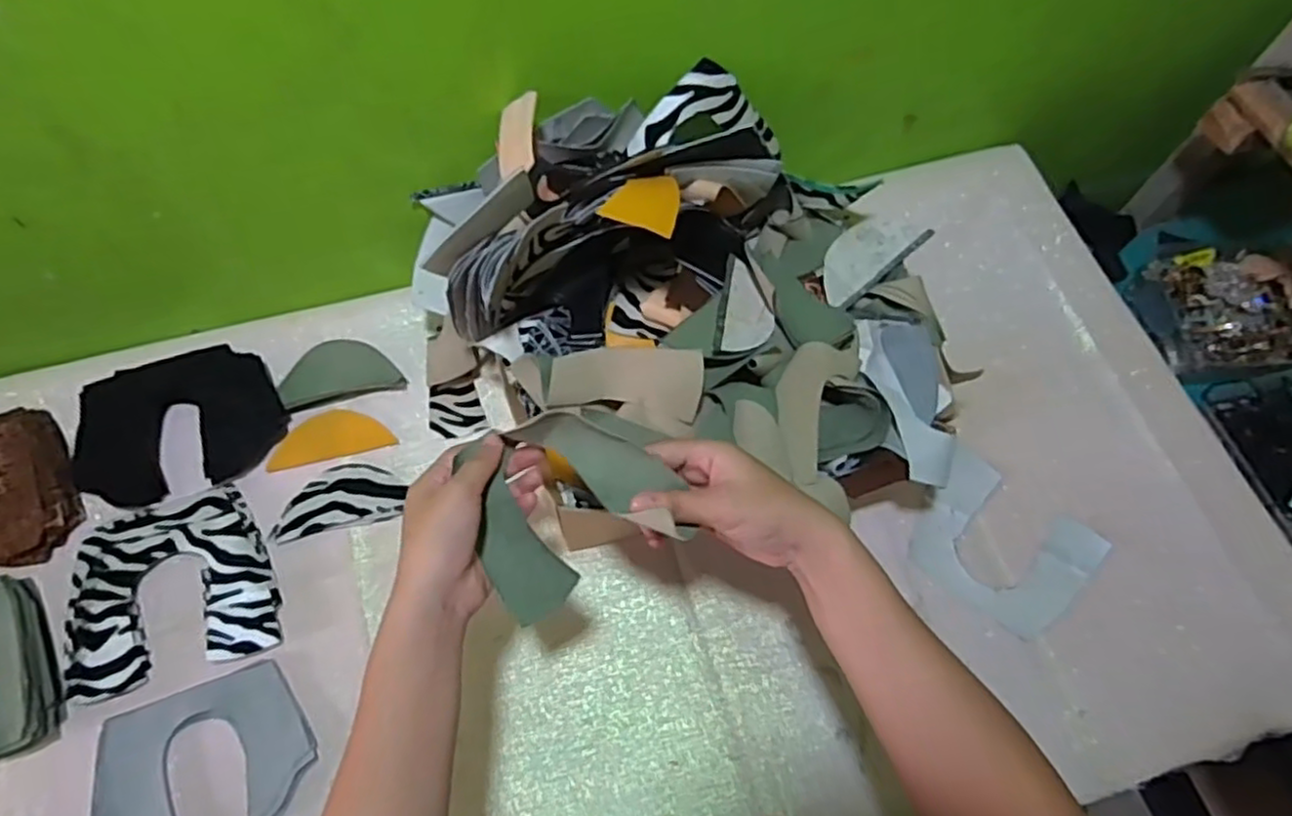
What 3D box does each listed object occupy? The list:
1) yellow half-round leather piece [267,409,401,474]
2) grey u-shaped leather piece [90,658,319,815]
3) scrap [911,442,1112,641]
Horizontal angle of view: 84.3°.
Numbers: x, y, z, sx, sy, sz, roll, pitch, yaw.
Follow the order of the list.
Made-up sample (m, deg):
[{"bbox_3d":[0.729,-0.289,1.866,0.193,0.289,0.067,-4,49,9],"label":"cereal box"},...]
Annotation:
[{"bbox_3d":[-0.288,0.025,0.655,0.107,0.006,0.047,-13,66,-8],"label":"yellow half-round leather piece"},{"bbox_3d":[-0.334,0.268,0.535,0.155,0.008,0.114,-19,67,-11],"label":"grey u-shaped leather piece"},{"bbox_3d":[0.311,0.120,0.624,0.141,0.010,0.122,37,72,16],"label":"scrap"}]

